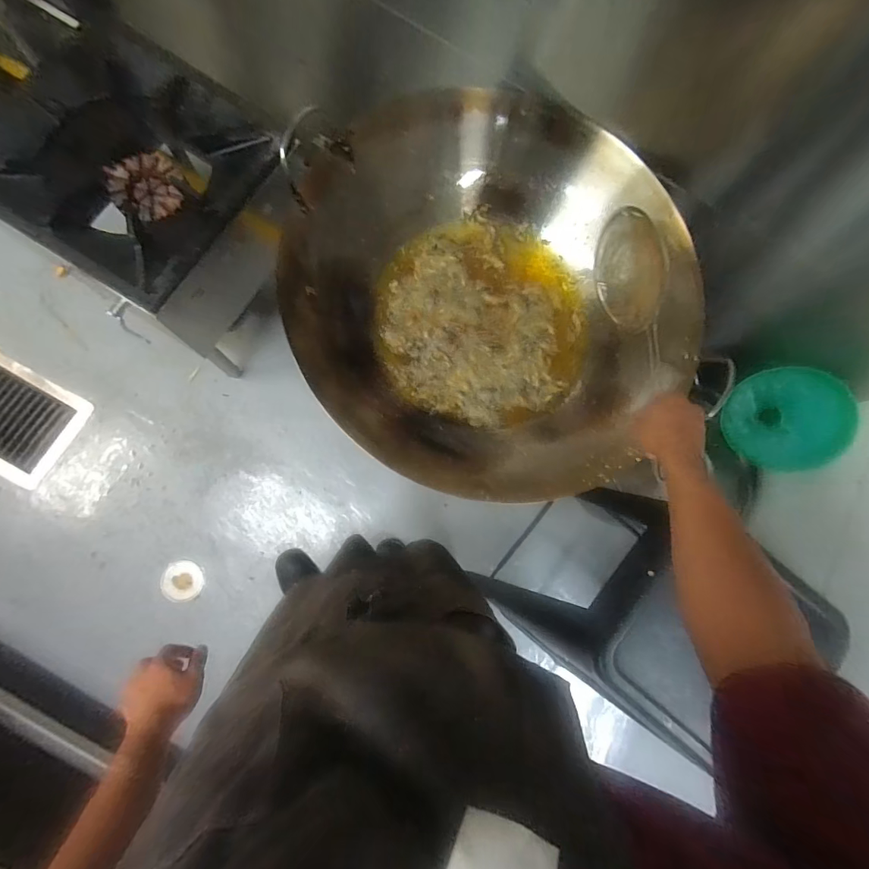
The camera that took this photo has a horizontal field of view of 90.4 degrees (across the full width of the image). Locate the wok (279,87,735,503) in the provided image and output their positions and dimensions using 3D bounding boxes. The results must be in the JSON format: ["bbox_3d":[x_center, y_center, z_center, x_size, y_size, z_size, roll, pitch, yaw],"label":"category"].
[{"bbox_3d":[0.119,-0.257,0.802,0.683,0.188,0.689,-9,83,-8],"label":"wok"}]

